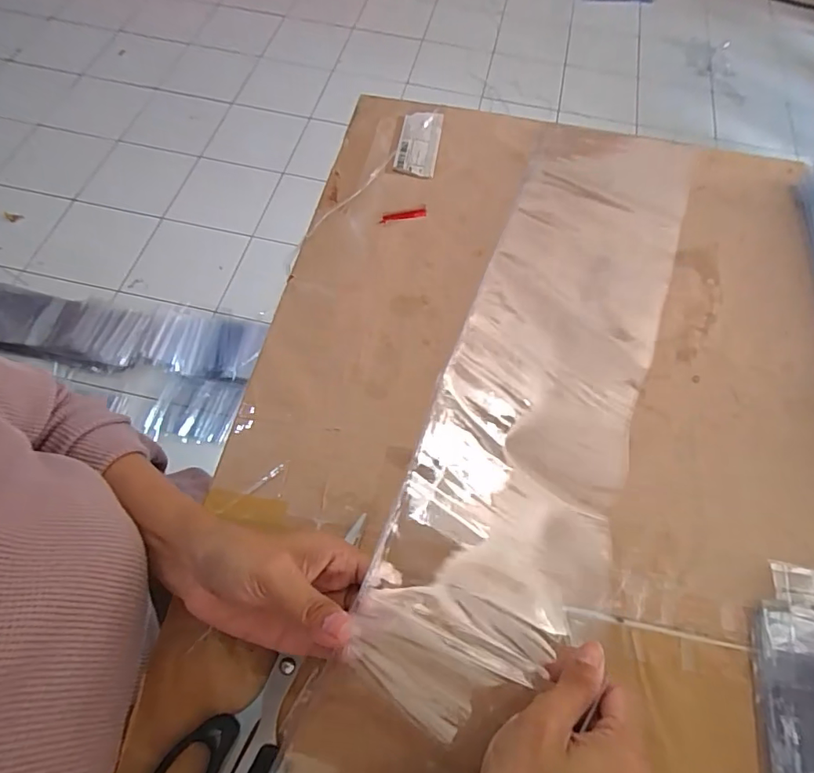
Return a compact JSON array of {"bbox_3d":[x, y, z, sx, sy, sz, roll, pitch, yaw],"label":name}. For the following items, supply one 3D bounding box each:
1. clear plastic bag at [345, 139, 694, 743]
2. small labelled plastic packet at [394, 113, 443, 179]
[{"bbox_3d":[0.118,-0.038,0.380,0.141,0.025,0.519,31,60,-10],"label":"clear plastic bag"},{"bbox_3d":[0.012,-0.244,0.507,0.039,0.007,0.090,8,62,3],"label":"small labelled plastic packet"}]

